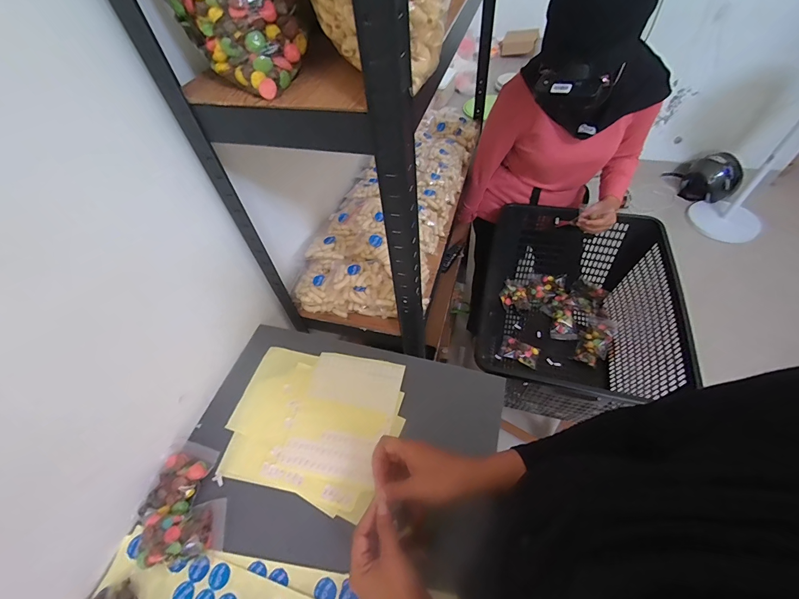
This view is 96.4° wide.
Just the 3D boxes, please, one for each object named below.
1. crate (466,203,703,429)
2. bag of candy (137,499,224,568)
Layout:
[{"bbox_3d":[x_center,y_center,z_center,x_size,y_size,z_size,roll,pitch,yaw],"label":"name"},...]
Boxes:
[{"bbox_3d":[0.441,0.048,0.978,0.435,0.323,0.497,11,54,13],"label":"crate"},{"bbox_3d":[-0.310,0.329,0.512,0.110,0.029,0.072,-11,52,-3],"label":"bag of candy"}]

